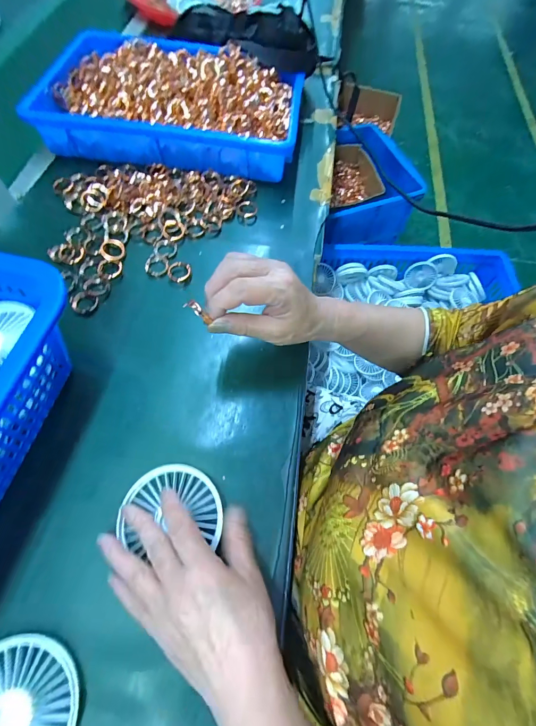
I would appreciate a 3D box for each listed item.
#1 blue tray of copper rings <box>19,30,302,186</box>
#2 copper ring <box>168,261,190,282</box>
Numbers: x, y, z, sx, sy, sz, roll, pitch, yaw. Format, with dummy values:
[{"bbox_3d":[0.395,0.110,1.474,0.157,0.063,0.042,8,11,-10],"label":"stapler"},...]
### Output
[{"bbox_3d":[-0.134,-0.386,0.492,0.352,0.070,0.224,4,68,2],"label":"blue tray of copper rings"},{"bbox_3d":[-0.106,-0.110,0.400,0.025,0.008,0.029,11,68,5],"label":"copper ring"}]

